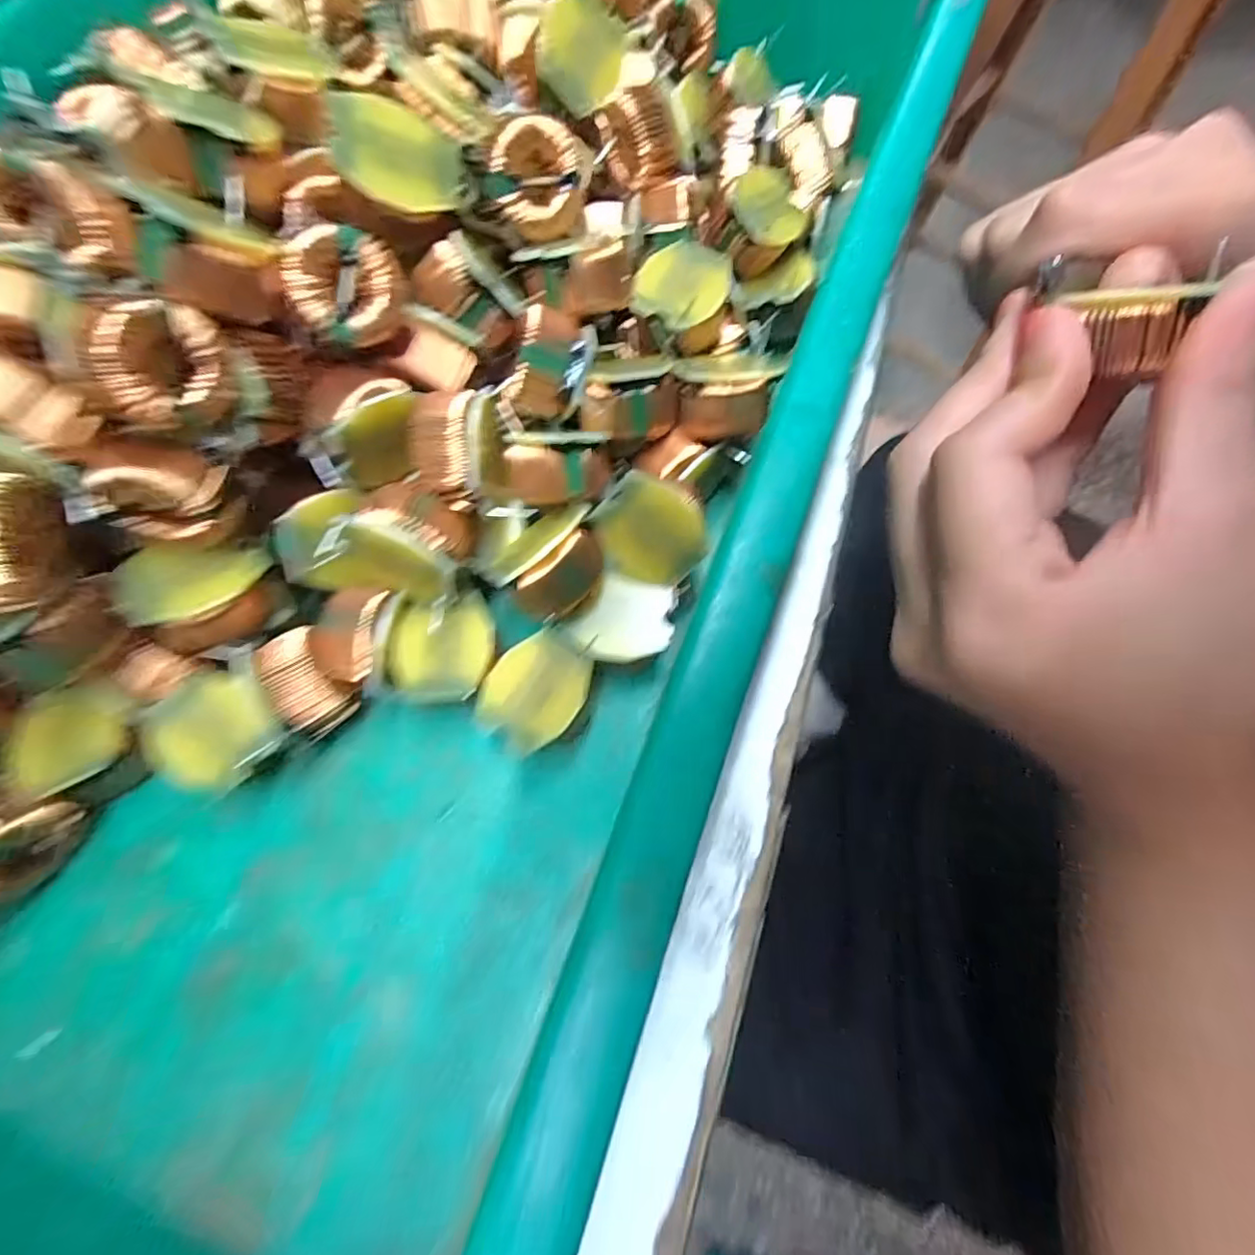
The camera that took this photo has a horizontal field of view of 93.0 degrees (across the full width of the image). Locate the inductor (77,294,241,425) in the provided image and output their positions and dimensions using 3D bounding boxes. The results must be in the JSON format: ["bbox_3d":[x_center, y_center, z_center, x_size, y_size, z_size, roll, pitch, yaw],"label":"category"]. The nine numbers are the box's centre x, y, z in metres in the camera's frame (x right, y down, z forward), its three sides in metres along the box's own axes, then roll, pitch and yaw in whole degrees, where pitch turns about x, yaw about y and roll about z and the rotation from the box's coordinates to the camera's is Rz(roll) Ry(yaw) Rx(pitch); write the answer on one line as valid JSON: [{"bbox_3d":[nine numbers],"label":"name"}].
[{"bbox_3d":[-0.101,-0.057,0.132,0.008,0.030,0.028,28,71,11],"label":"inductor"}]

